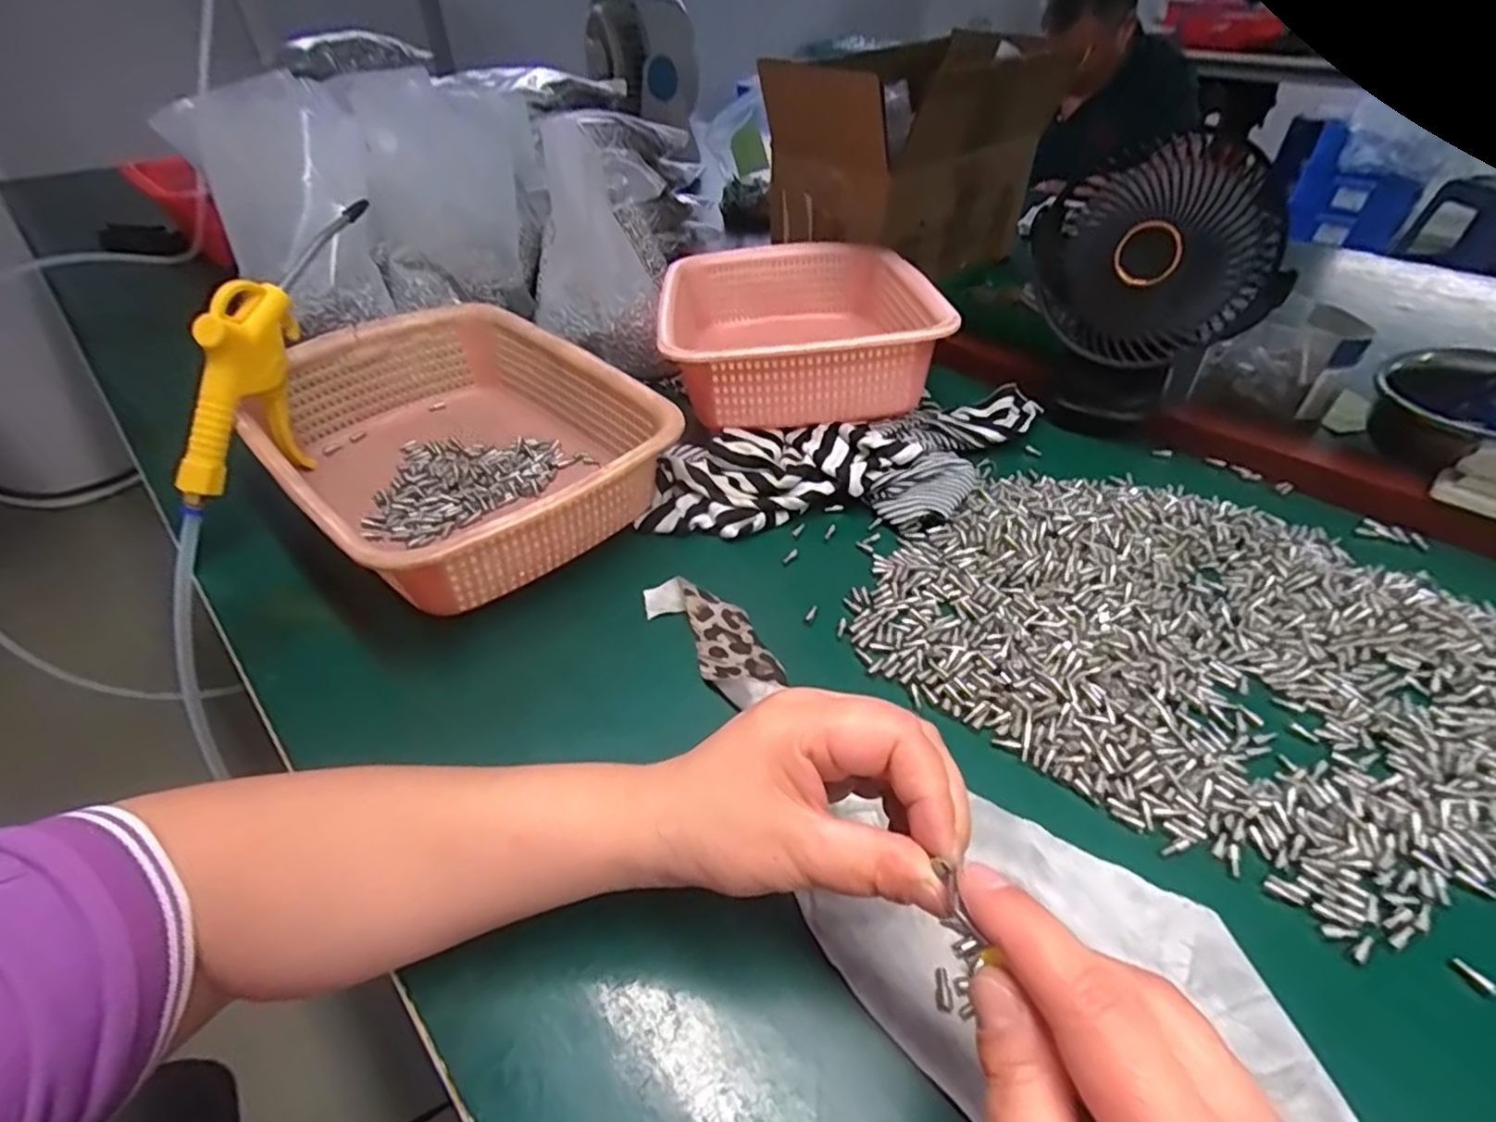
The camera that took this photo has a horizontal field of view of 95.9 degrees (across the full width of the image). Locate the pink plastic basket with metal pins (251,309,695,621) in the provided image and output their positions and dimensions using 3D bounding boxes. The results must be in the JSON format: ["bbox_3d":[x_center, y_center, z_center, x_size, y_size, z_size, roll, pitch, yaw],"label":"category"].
[{"bbox_3d":[-0.204,-0.080,0.478,0.210,0.082,0.299,-34,51,-30],"label":"pink plastic basket with metal pins"}]

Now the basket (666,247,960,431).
[{"bbox_3d":[0.036,-0.209,0.580,0.203,0.075,0.279,-3,42,-1],"label":"basket"}]

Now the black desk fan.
[{"bbox_3d":[0.291,-0.186,0.504,0.140,0.169,0.100,10,43,14],"label":"black desk fan"}]

